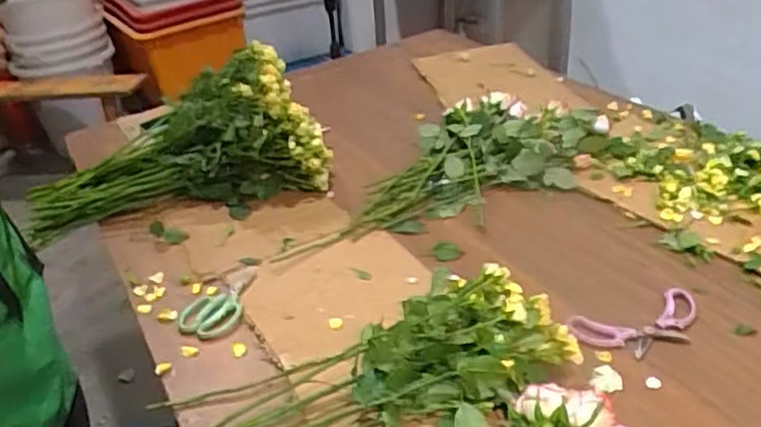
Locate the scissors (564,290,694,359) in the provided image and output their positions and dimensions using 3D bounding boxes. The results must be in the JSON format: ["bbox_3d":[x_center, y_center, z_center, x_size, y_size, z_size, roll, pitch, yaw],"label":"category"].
[{"bbox_3d":[0.368,0.159,0.945,0.184,0.018,0.093,-11,31,-7],"label":"scissors"}]

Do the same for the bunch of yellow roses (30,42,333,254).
[{"bbox_3d":[-0.440,-0.158,1.431,0.616,0.233,0.284,-10,31,-6],"label":"bunch of yellow roses"}]

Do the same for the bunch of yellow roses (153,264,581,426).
[{"bbox_3d":[-0.059,0.202,0.875,0.582,0.100,0.217,-13,31,-10],"label":"bunch of yellow roses"}]

